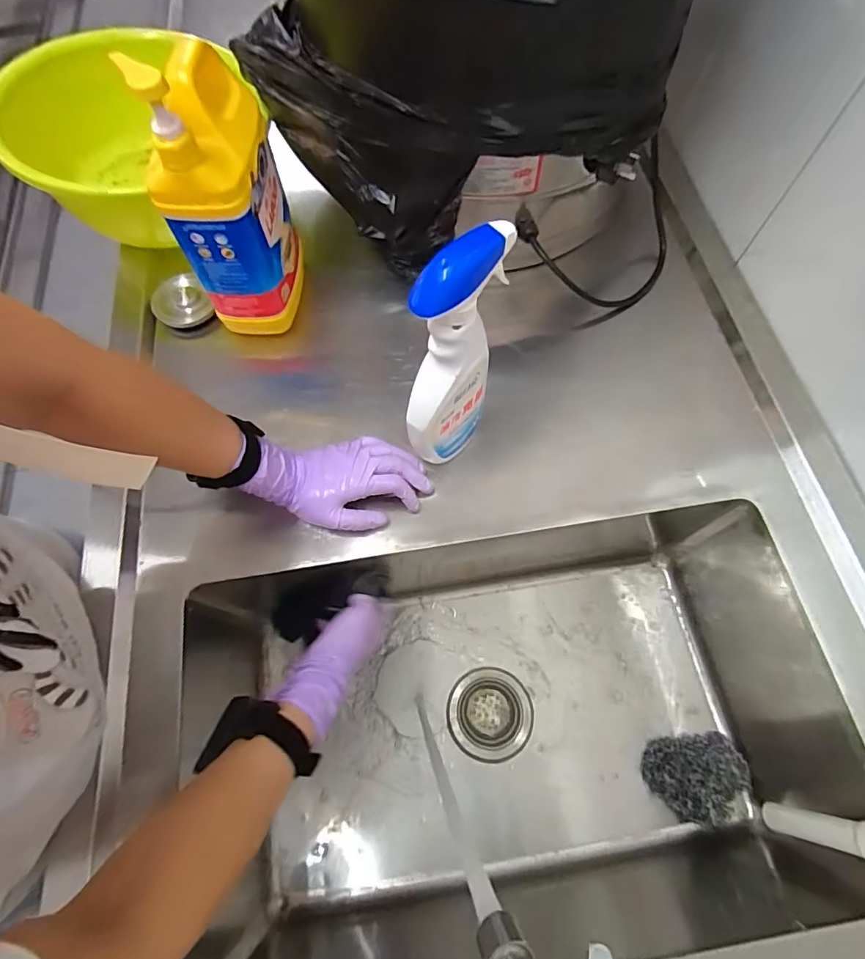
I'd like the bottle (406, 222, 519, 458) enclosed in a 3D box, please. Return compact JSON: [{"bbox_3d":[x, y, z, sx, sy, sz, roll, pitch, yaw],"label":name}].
[{"bbox_3d":[0.010,-0.107,0.445,0.087,0.241,0.060,-32,64,-21],"label":"bottle"}]

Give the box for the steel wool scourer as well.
[{"bbox_3d":[0.336,0.377,0.619,0.123,0.036,0.094,-6,68,-2],"label":"steel wool scourer"}]

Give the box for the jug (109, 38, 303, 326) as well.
[{"bbox_3d":[-0.212,-0.292,0.530,0.082,0.286,0.133,3,68,2],"label":"jug"}]

